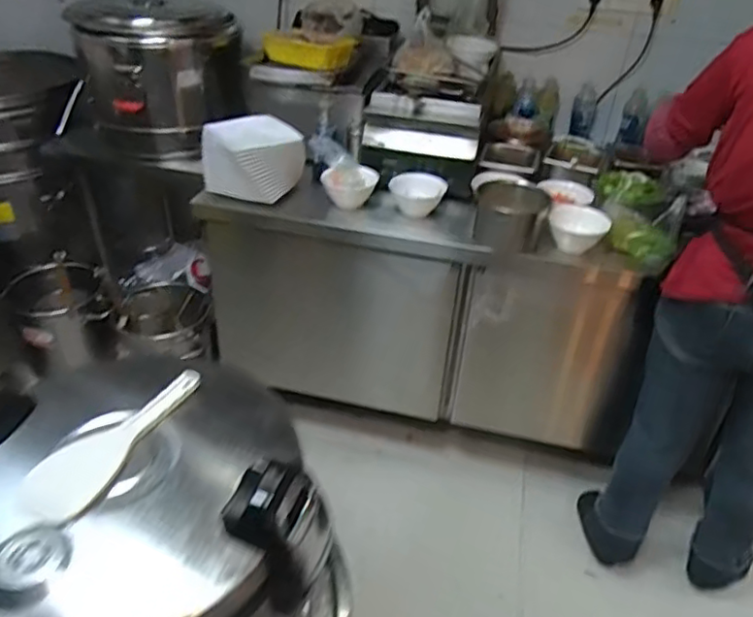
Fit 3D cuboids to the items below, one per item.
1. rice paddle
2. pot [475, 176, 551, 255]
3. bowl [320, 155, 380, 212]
[{"bbox_3d":[-0.317,0.154,0.755,0.087,0.016,0.247,17,37,18],"label":"rice paddle"},{"bbox_3d":[0.335,-0.236,1.543,0.168,0.128,0.147,8,35,6],"label":"pot"},{"bbox_3d":[-0.068,-0.333,1.651,0.138,0.096,0.129,2,35,-2],"label":"bowl"}]

